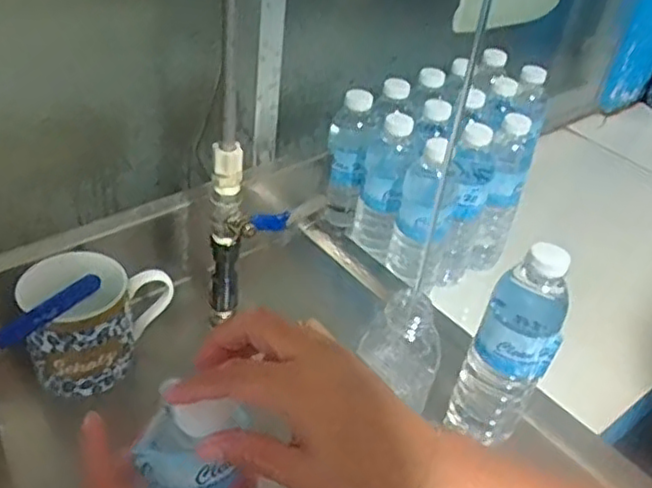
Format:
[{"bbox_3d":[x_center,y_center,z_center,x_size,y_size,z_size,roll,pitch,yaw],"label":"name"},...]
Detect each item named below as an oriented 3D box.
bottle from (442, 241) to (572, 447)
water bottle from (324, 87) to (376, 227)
[{"bbox_3d":[0.159,0.080,0.572,0.061,0.190,0.070,23,41,19],"label":"bottle"},{"bbox_3d":[0.026,-0.101,0.812,0.049,0.157,0.070,6,38,-1],"label":"water bottle"}]

